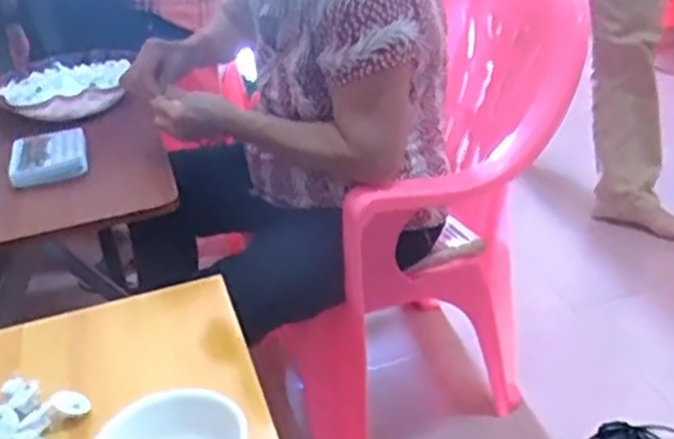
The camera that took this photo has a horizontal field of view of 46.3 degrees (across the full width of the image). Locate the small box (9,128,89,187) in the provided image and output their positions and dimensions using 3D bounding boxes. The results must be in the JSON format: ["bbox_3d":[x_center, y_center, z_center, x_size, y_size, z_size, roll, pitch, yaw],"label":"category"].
[{"bbox_3d":[-0.403,-0.089,1.102,0.101,0.026,0.123,-13,29,-13],"label":"small box"}]

